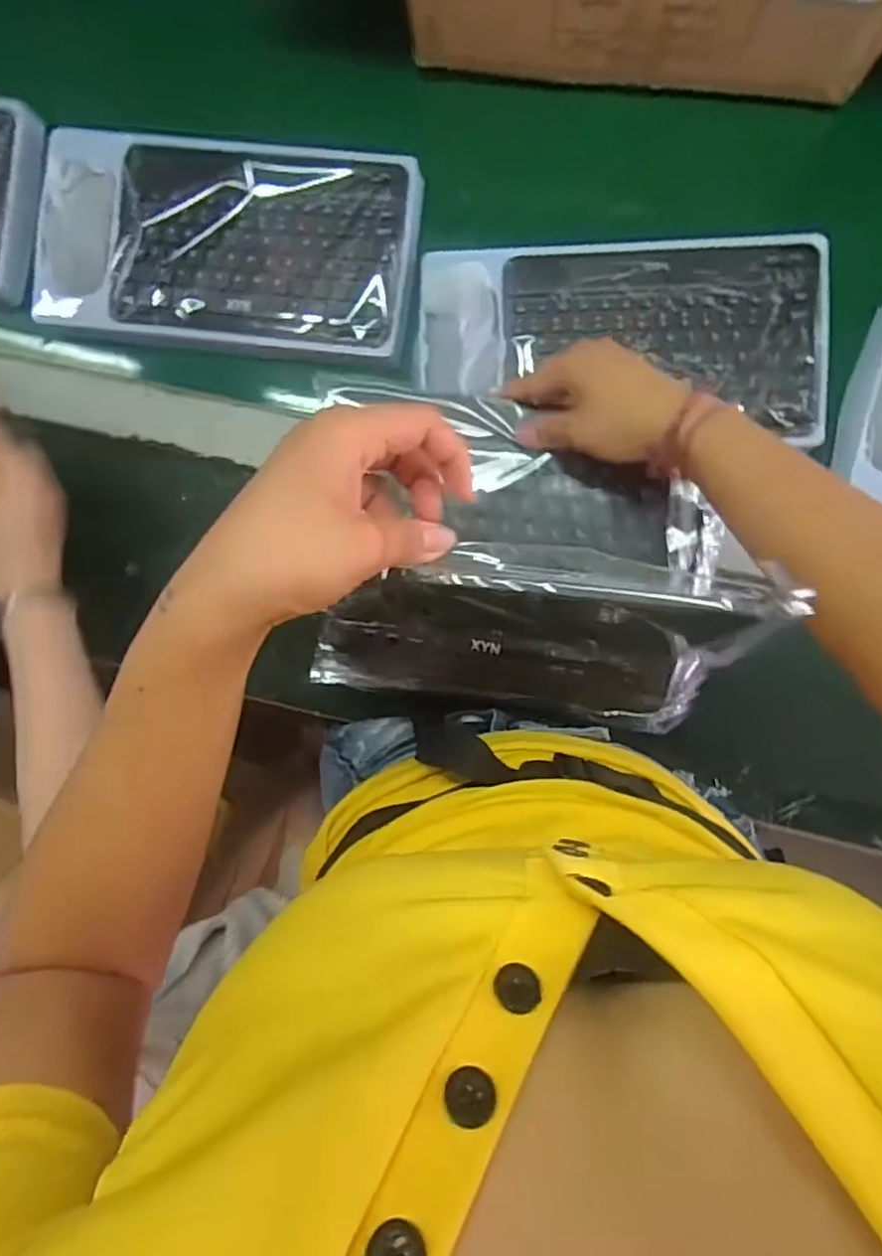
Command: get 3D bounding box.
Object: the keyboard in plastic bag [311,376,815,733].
[{"bbox_3d":[0.075,-0.043,0.476,0.311,0.032,0.209,8,92,4],"label":"keyboard in plastic bag"}]

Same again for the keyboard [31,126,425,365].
[{"bbox_3d":[-0.186,-0.336,0.586,0.326,0.039,0.179,8,92,4],"label":"keyboard"}]

